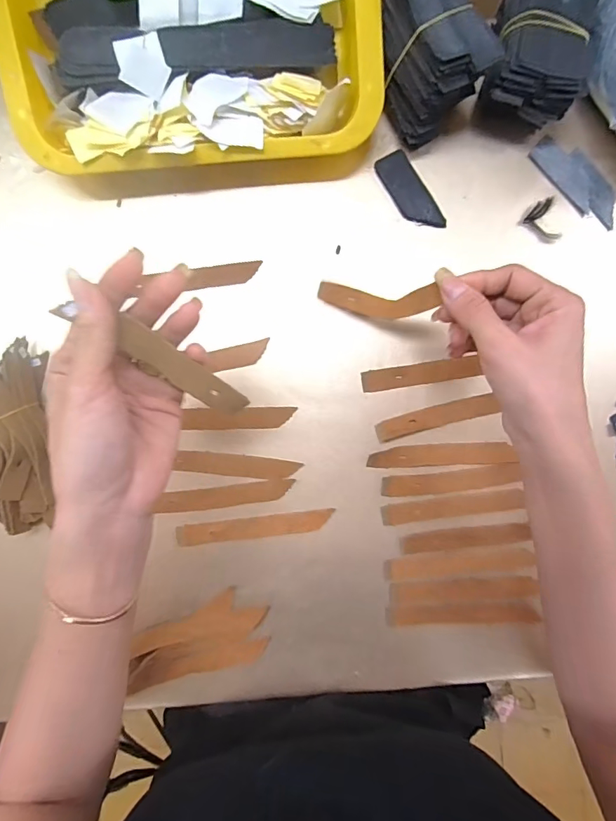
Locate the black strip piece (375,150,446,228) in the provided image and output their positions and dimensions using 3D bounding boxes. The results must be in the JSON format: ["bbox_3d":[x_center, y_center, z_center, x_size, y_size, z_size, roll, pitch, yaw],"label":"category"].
[{"bbox_3d":[0.079,-0.169,0.353,0.026,0.005,0.067,-32,92,0],"label":"black strip piece"}]

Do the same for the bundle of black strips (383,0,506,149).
[{"bbox_3d":[0.084,-0.249,0.320,0.066,0.069,0.085,-28,92,0],"label":"bundle of black strips"}]

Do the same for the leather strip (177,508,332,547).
[{"bbox_3d":[-0.042,0.094,0.364,0.122,0.004,0.018,-6,92,-1],"label":"leather strip"}]

